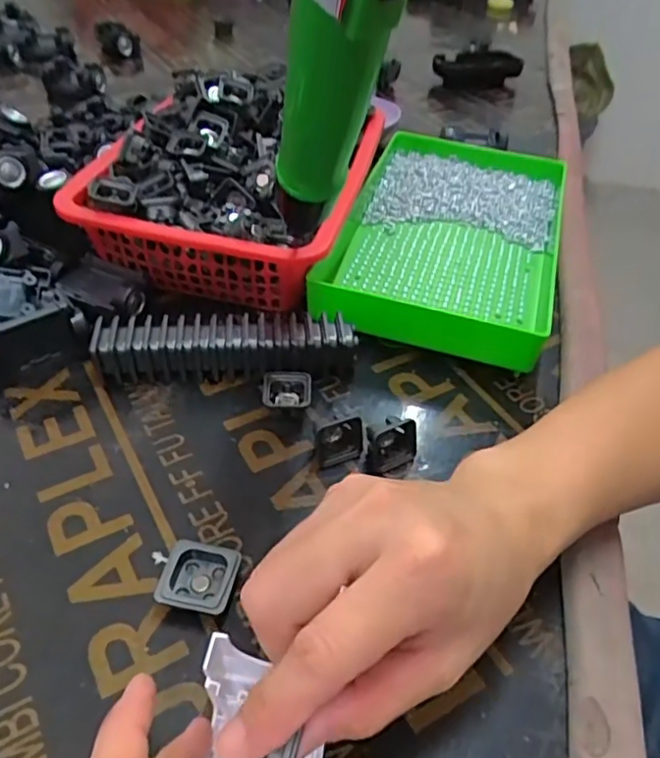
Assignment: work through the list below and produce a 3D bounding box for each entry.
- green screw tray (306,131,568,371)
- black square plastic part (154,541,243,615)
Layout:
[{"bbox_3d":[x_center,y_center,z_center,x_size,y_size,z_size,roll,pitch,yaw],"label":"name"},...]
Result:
[{"bbox_3d":[0.091,-0.106,0.446,0.157,0.038,0.262,15,46,10],"label":"green screw tray"},{"bbox_3d":[-0.056,0.088,0.265,0.030,0.014,0.029,10,45,4],"label":"black square plastic part"}]

